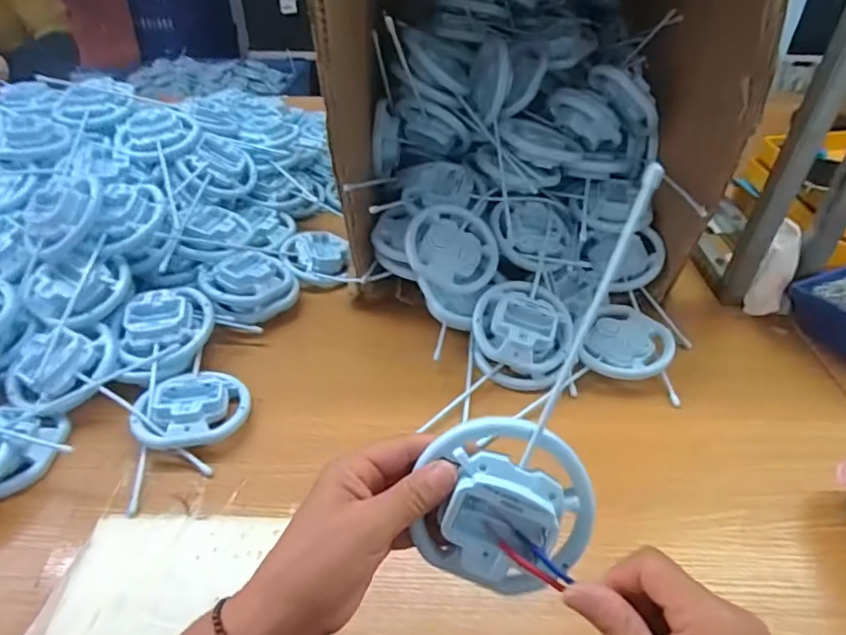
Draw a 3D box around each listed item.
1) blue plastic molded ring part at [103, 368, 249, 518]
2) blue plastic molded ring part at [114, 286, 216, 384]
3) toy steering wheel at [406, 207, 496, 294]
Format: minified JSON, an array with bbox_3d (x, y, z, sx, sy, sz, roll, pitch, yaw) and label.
[{"bbox_3d":[-0.228,0.095,0.512,0.122,0.034,0.135,-19,44,-21],"label":"blue plastic molded ring part"},{"bbox_3d":[-0.273,0.015,0.568,0.088,0.023,0.116,0,58,-8],"label":"blue plastic molded ring part"},{"bbox_3d":[0.033,-0.078,0.591,0.102,0.012,0.096,4,73,-15],"label":"toy steering wheel"}]

